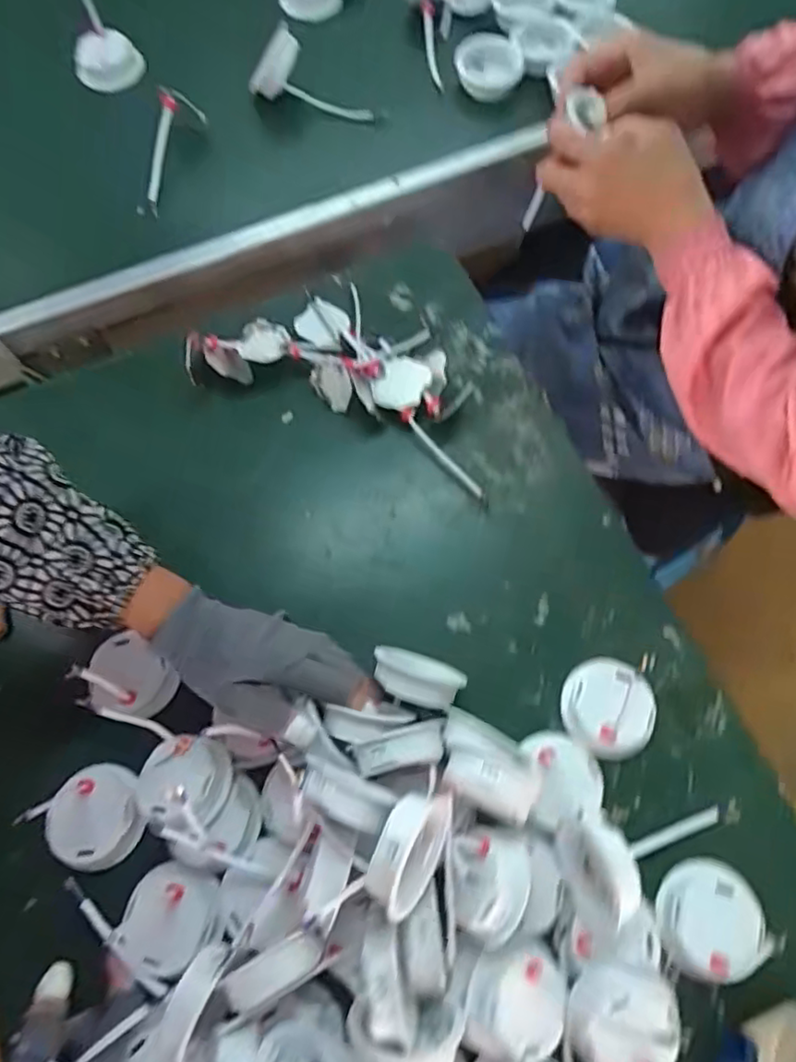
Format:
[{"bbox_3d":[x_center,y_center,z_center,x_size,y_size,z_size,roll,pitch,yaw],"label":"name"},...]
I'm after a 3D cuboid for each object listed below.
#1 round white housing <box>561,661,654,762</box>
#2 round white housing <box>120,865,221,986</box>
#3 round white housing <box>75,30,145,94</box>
[{"bbox_3d":[0.164,0.136,0.495,0.067,0.024,0.068,0,73,1],"label":"round white housing"},{"bbox_3d":[-0.162,0.275,0.450,0.064,0.022,0.065,0,73,1],"label":"round white housing"},{"bbox_3d":[-0.330,-0.533,0.726,0.072,0.034,0.059,2,73,1],"label":"round white housing"}]

